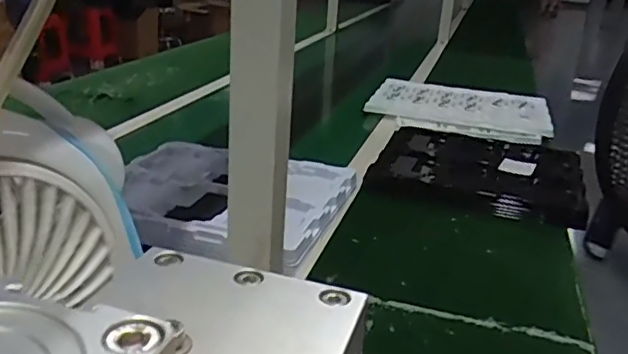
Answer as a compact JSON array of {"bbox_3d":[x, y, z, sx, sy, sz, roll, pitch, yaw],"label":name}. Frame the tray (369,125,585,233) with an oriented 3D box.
[{"bbox_3d":[0.277,-0.019,1.017,0.315,0.045,0.358,11,23,16],"label":"tray"}]

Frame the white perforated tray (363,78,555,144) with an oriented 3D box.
[{"bbox_3d":[0.320,-0.158,1.349,0.388,0.046,0.345,11,23,16],"label":"white perforated tray"}]

